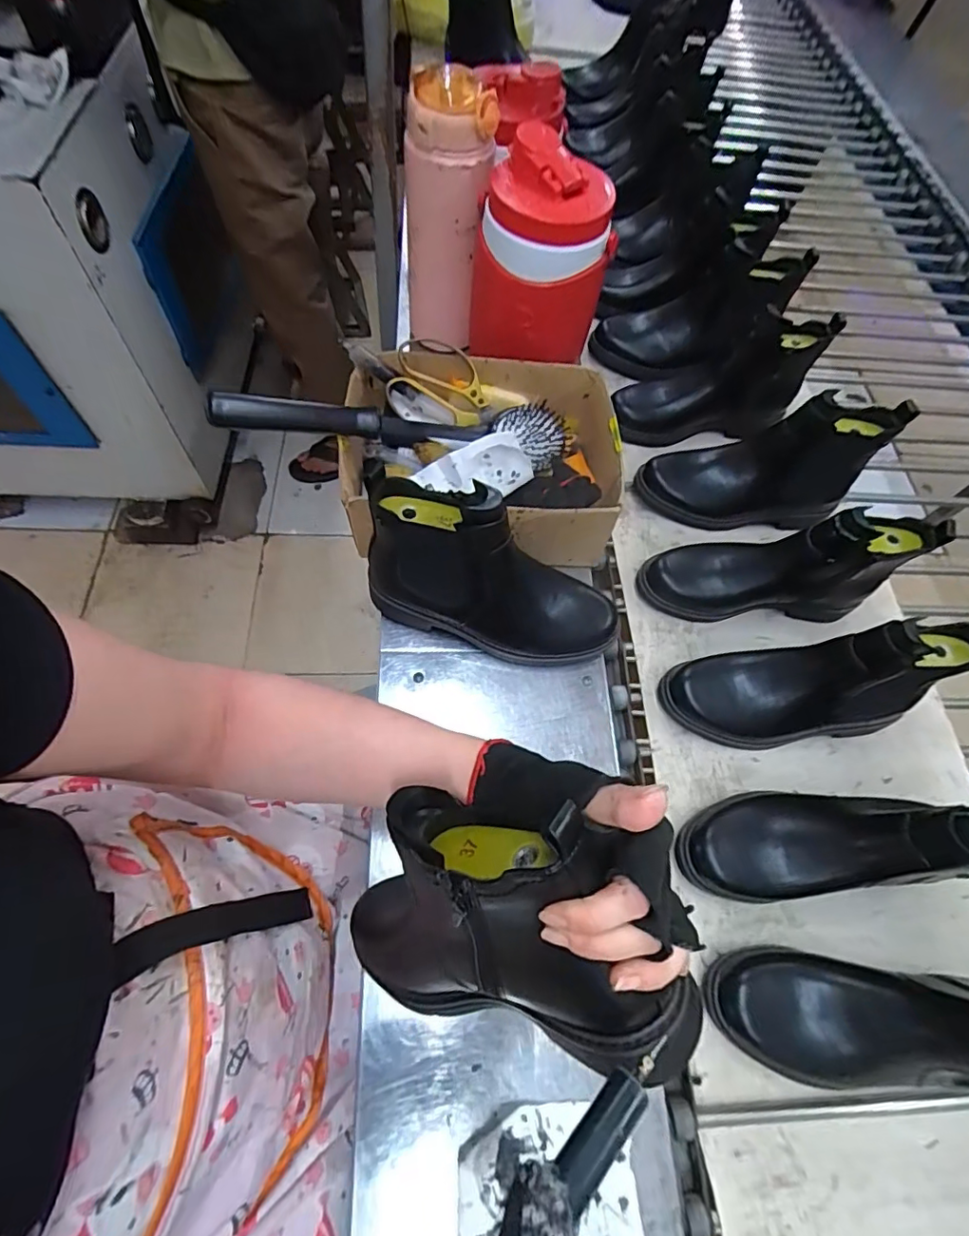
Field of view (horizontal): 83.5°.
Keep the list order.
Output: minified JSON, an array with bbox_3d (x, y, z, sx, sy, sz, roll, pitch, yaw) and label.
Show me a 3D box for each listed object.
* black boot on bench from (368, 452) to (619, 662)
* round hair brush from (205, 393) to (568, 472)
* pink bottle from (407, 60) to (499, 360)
[{"bbox_3d":[0.014,-0.036,0.506,0.246,0.171,0.088,19,63,4],"label":"black boot on bench"},{"bbox_3d":[-0.079,-0.192,0.548,0.357,0.052,0.053,-2,63,-19],"label":"round hair brush"},{"bbox_3d":[-0.044,-0.453,0.641,0.097,0.267,0.079,-3,63,-7],"label":"pink bottle"}]

